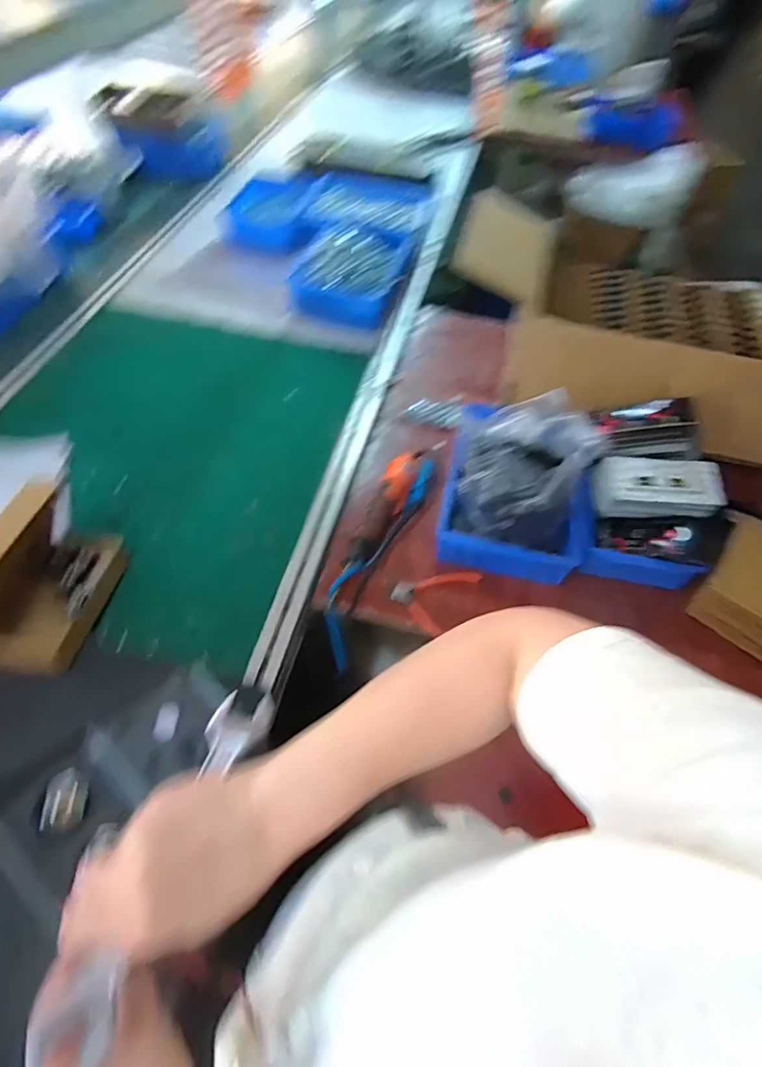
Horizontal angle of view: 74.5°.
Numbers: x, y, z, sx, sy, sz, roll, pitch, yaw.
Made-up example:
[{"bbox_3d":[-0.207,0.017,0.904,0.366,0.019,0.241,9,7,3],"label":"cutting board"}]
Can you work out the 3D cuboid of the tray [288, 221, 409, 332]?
[{"bbox_3d":[-0.061,-0.590,1.111,0.207,0.077,0.281,15,56,6],"label":"tray"}]

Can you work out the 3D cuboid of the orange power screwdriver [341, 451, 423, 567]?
[{"bbox_3d":[0.005,-0.044,0.808,0.051,0.048,0.245,21,57,10],"label":"orange power screwdriver"}]

